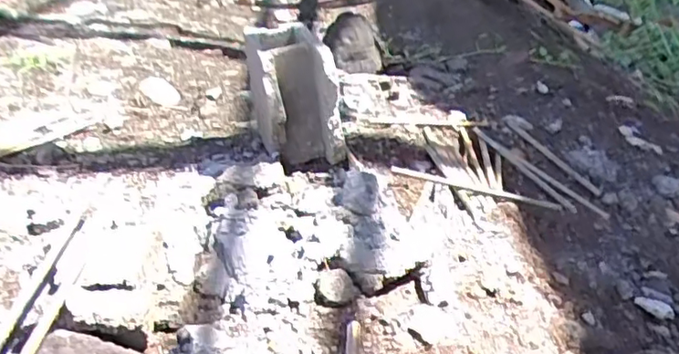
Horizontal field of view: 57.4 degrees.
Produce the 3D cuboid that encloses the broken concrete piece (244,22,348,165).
[{"bbox_3d":[-0.075,-0.118,1.003,0.119,0.208,0.184,-7,28,-12],"label":"broken concrete piece"}]

